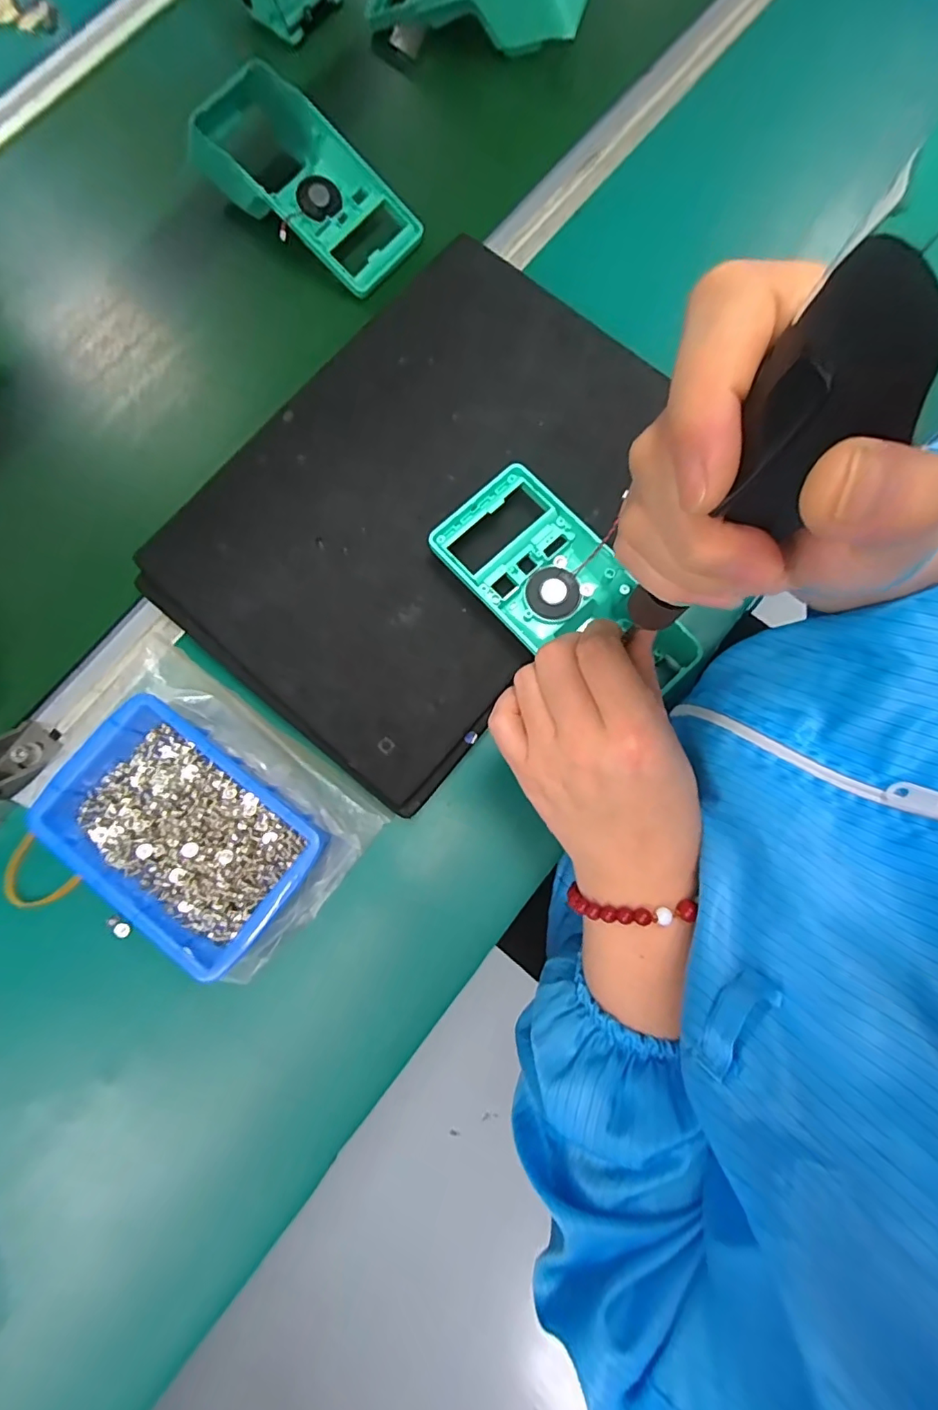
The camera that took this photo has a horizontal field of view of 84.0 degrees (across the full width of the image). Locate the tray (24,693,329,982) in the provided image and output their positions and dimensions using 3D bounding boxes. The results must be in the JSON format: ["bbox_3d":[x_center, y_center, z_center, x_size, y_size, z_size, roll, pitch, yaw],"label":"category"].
[{"bbox_3d":[-0.166,0.075,0.313,0.144,0.046,0.099,36,81,7],"label":"tray"}]

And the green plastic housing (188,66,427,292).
[{"bbox_3d":[-0.140,-0.423,0.416,0.210,0.057,0.090,39,82,8],"label":"green plastic housing"}]

